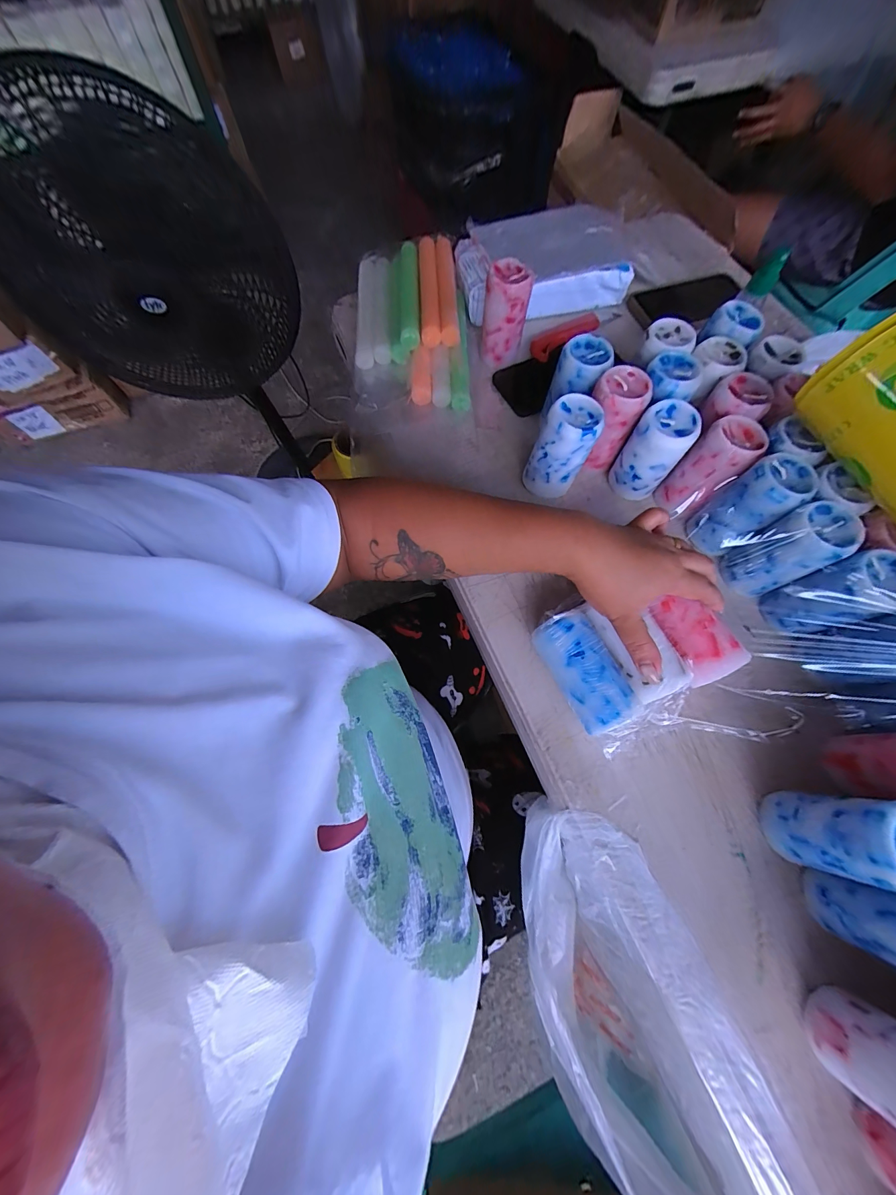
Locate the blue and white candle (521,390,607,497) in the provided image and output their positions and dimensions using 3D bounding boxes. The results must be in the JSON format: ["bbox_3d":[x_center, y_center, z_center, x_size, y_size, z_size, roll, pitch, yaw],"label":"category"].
[{"bbox_3d":[0.112,-0.145,0.380,0.052,0.092,0.050,29,71,10],"label":"blue and white candle"}]

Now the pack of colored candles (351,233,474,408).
[{"bbox_3d":[-0.051,-0.347,0.480,0.144,0.042,0.279,-3,69,-1],"label":"pack of colored candles"}]

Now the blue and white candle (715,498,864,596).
[{"bbox_3d":[0.301,-0.038,0.345,0.055,0.095,0.051,-26,71,-10],"label":"blue and white candle"}]

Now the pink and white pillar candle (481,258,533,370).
[{"bbox_3d":[0.065,-0.327,0.448,0.049,0.096,0.047,10,69,4],"label":"pink and white pillar candle"}]

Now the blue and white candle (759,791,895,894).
[{"bbox_3d":[0.278,0.167,0.265,0.050,0.092,0.052,17,69,6],"label":"blue and white candle"}]

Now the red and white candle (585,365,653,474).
[{"bbox_3d":[0.164,-0.180,0.390,0.049,0.086,0.046,0,69,0],"label":"red and white candle"}]

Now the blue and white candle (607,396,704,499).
[{"bbox_3d":[0.203,-0.142,0.385,0.048,0.097,0.049,33,72,12],"label":"blue and white candle"}]

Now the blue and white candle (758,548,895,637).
[{"bbox_3d":[0.336,0.001,0.329,0.049,0.092,0.047,-11,69,-4],"label":"blue and white candle"}]

